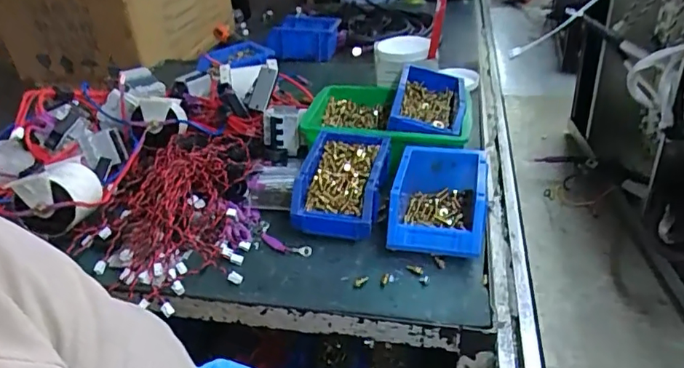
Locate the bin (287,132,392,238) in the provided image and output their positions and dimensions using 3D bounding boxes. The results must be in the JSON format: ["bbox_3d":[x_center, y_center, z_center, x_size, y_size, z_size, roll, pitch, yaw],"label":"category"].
[{"bbox_3d":[0.001,0.000,0.698,0.106,0.075,0.168,4,33,14],"label":"bin"}]

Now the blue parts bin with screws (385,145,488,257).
[{"bbox_3d":[0.122,0.022,0.652,0.110,0.075,0.154,3,33,13],"label":"blue parts bin with screws"}]

